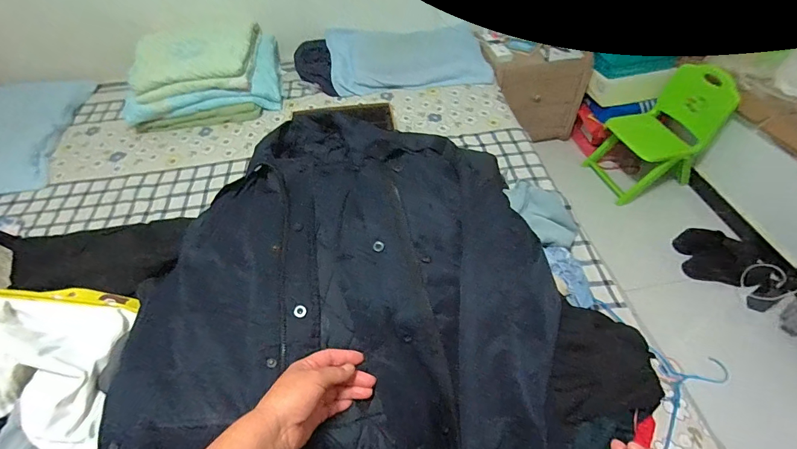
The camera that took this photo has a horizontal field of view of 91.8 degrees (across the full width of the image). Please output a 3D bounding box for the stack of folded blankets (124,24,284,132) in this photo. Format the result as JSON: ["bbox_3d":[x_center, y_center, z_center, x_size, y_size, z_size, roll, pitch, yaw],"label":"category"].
[{"bbox_3d":[-0.778,-0.602,1.531,0.559,0.251,0.396,-12,50,-7],"label":"stack of folded blankets"}]

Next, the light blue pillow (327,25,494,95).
[{"bbox_3d":[0.034,-0.728,1.696,0.676,0.089,0.409,-5,50,-1],"label":"light blue pillow"}]

